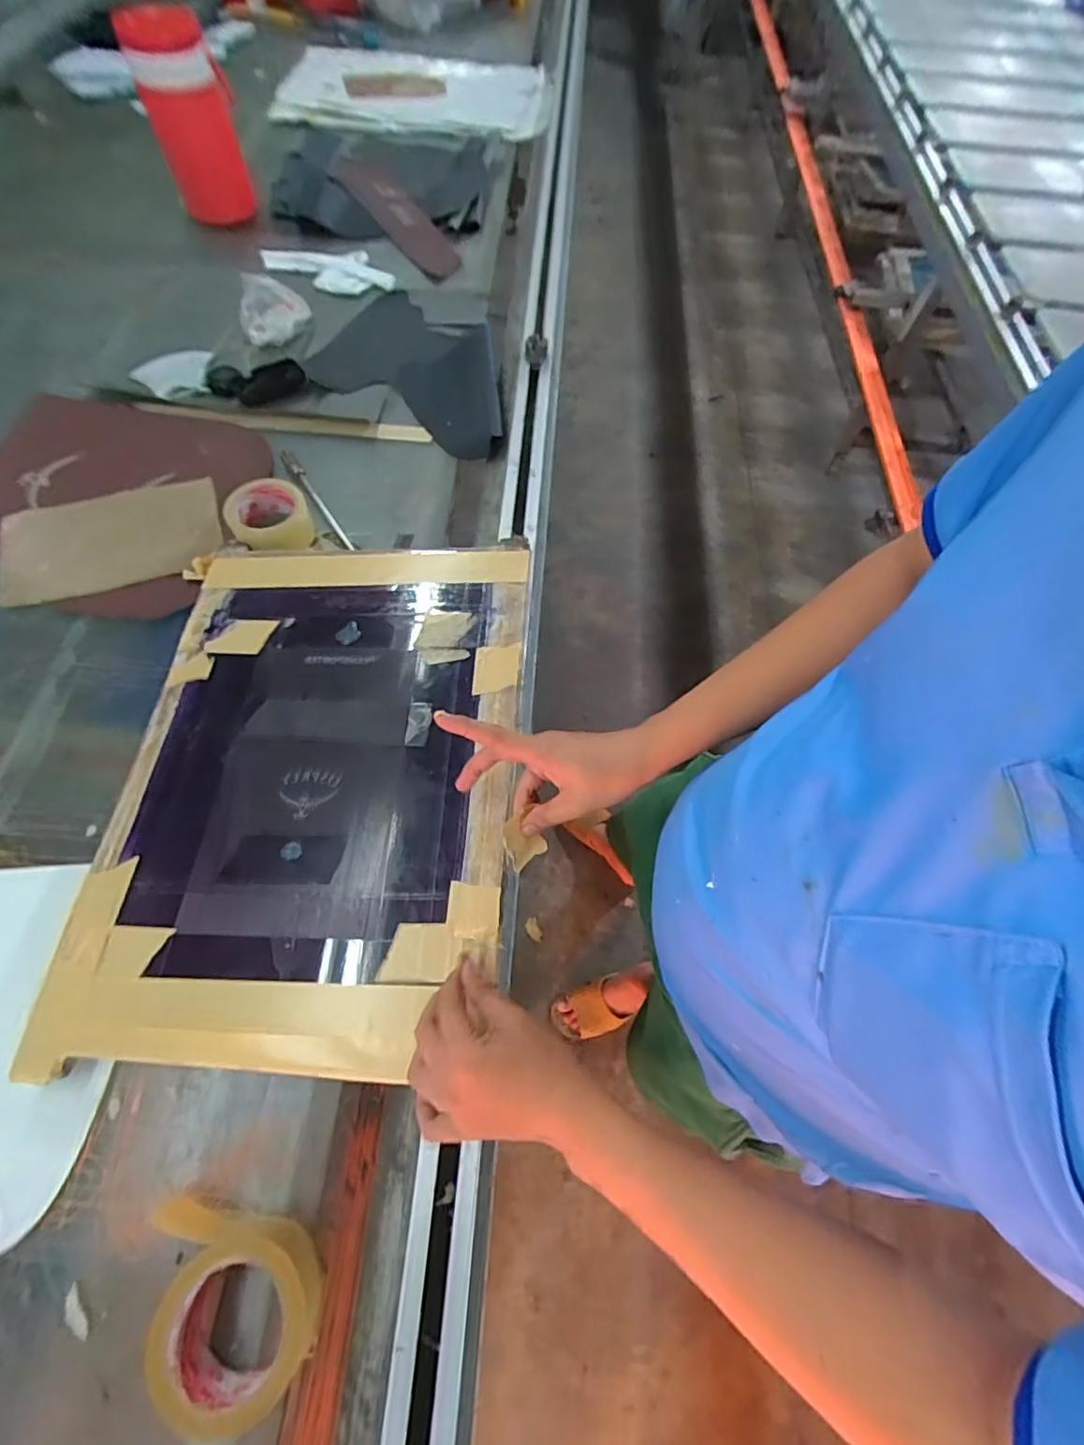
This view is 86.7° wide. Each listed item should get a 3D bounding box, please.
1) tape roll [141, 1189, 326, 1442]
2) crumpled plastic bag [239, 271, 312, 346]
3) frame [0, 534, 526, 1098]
[{"bbox_3d":[-0.235,0.429,0.417,0.140,0.045,0.107,10,63,1],"label":"tape roll"},{"bbox_3d":[-0.430,-0.662,0.914,0.111,0.070,0.101,-18,66,-12],"label":"crumpled plastic bag"},{"bbox_3d":[-0.224,0.035,0.575,0.391,0.040,0.534,1,65,-2],"label":"frame"}]

